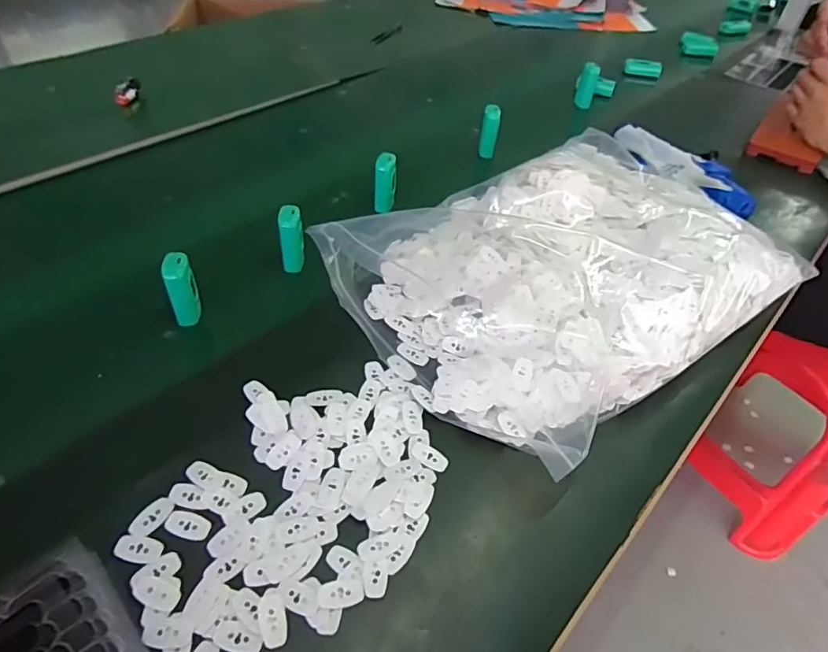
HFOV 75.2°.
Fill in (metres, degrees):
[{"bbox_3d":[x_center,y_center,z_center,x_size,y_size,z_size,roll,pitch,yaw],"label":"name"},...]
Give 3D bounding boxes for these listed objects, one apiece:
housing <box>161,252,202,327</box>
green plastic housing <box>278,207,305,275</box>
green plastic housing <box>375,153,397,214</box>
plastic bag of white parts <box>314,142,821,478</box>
[{"bbox_3d":[-0.219,-0.036,0.510,0.021,0.070,0.029,-3,47,-9],"label":"housing"},{"bbox_3d":[-0.130,-0.092,0.577,0.023,0.069,0.030,-3,47,-9],"label":"green plastic housing"},{"bbox_3d":[-0.034,-0.175,0.664,0.023,0.067,0.029,8,46,1],"label":"green plastic housing"},{"bbox_3d":[0.161,-0.074,0.567,0.423,0.074,0.319,-25,54,-27],"label":"plastic bag of white parts"}]

